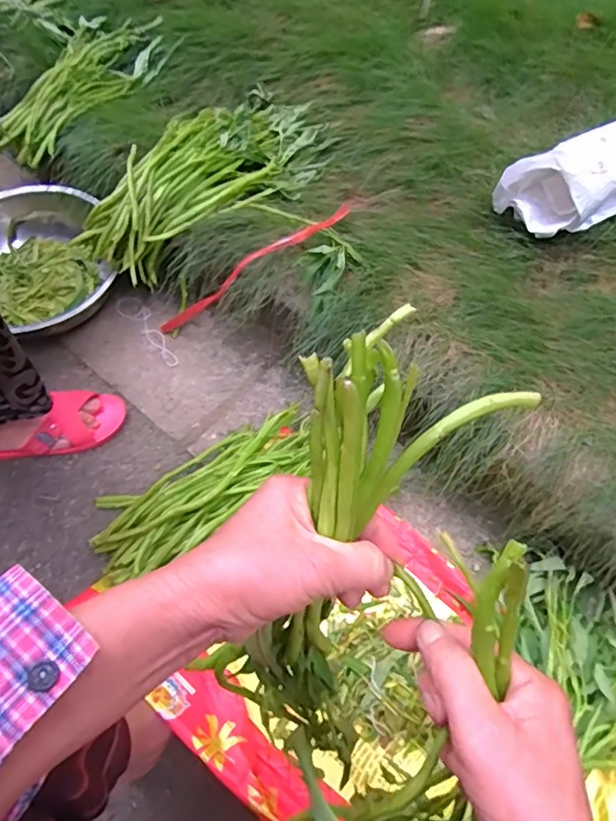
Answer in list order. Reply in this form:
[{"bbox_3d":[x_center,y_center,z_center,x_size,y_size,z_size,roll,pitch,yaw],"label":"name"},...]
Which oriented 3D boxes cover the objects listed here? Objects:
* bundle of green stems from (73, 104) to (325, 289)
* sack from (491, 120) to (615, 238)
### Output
[{"bbox_3d":[-0.158,-0.428,0.948,0.237,0.110,0.508,34,69,15],"label":"bundle of green stems"},{"bbox_3d":[0.482,-0.390,0.921,0.297,0.126,0.131,-26,67,-12],"label":"sack"}]

